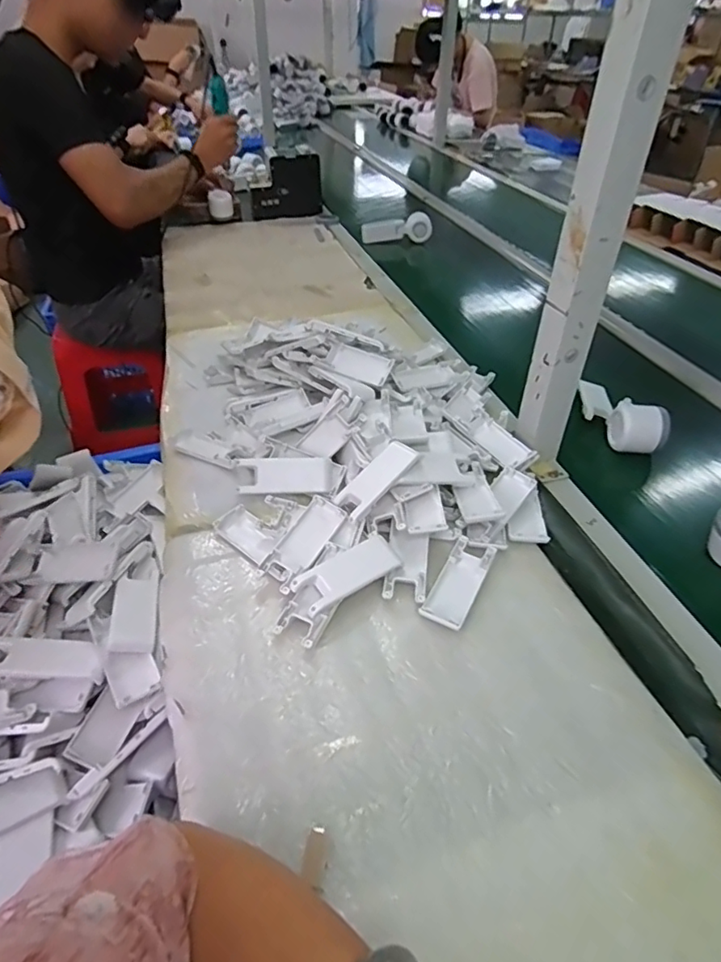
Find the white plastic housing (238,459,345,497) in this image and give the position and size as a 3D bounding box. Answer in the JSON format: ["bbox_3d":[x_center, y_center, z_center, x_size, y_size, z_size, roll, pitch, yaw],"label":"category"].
[{"bbox_3d":[-0.076,-0.005,0.590,0.111,0.016,0.043,0,71,-2],"label":"white plastic housing"}]

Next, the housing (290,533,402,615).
[{"bbox_3d":[-0.011,0.085,0.497,0.099,0.017,0.042,-24,47,-28],"label":"housing"}]

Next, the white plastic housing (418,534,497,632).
[{"bbox_3d":[0.093,0.094,0.507,0.039,0.008,0.102,21,43,21],"label":"white plastic housing"}]

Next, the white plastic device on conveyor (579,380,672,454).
[{"bbox_3d":[0.329,-0.093,0.700,0.054,0.049,0.141,-11,42,-15],"label":"white plastic device on conveyor"}]

